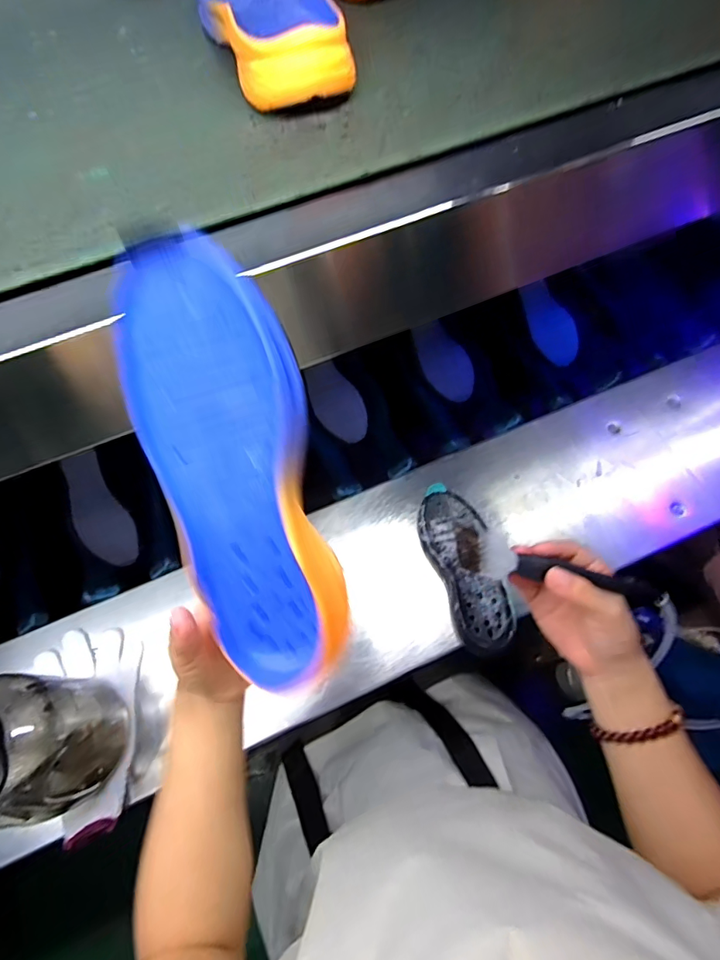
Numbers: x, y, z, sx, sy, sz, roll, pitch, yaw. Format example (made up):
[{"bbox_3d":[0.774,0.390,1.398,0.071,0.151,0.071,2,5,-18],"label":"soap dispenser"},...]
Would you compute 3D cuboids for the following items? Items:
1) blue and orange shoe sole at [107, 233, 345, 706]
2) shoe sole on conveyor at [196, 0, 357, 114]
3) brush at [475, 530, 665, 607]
[{"bbox_3d":[-0.066,0.002,0.266,0.093,0.050,0.245,-8,105,20],"label":"blue and orange shoe sole"},{"bbox_3d":[-0.076,-0.374,0.355,0.091,0.042,0.259,-15,66,-4],"label":"shoe sole on conveyor"},{"bbox_3d":[0.159,0.067,0.346,0.150,0.017,0.032,13,69,-8],"label":"brush"}]

